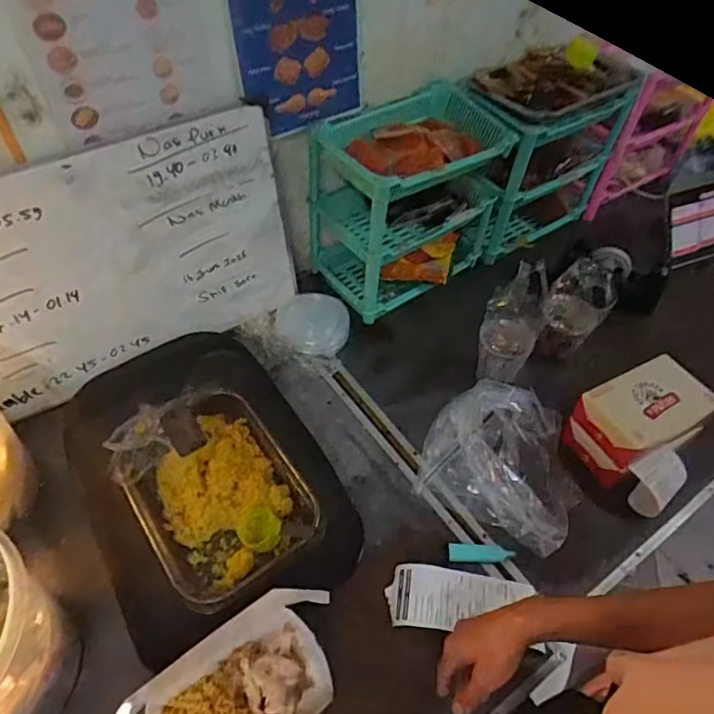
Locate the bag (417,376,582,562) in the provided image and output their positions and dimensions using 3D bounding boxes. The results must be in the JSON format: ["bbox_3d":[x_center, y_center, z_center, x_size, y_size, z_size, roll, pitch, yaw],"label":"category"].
[{"bbox_3d":[0.228,0.147,0.840,0.233,0.091,0.204,27,55,19],"label":"bag"}]

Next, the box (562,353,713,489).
[{"bbox_3d":[0.431,0.098,0.855,0.191,0.115,0.120,-23,56,-19],"label":"box"}]

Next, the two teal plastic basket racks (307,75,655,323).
[{"bbox_3d":[0.213,-0.369,1.107,0.650,0.339,0.251,-29,58,-23],"label":"two teal plastic basket racks"}]

